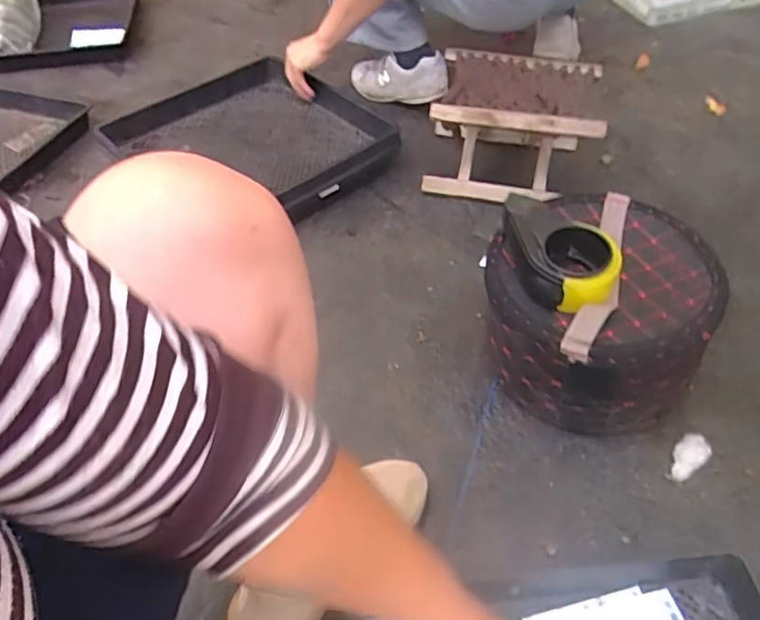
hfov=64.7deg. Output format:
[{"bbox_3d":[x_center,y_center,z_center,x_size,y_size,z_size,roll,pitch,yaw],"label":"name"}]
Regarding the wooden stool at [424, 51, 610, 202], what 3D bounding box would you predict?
[{"bbox_3d":[0.220,-0.309,1.046,0.279,0.182,0.179,5,49,8],"label":"wooden stool"}]

